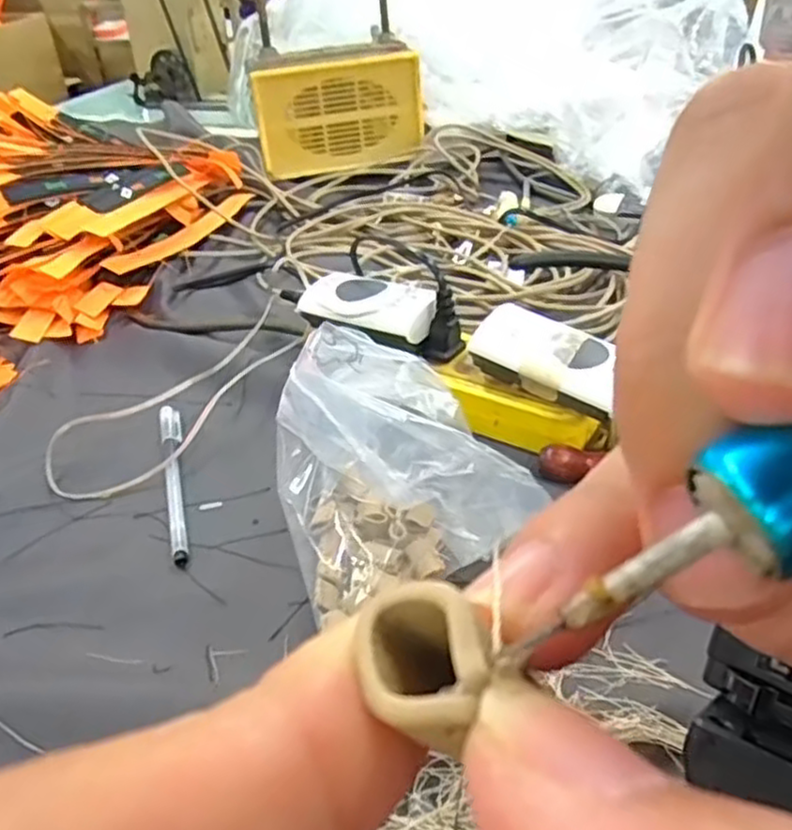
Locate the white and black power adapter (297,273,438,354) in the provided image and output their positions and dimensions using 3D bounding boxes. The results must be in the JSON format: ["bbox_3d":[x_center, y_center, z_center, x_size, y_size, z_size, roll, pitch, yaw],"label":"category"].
[{"bbox_3d":[-0.016,-0.067,0.484,0.092,0.030,0.050,22,69,26],"label":"white and black power adapter"}]

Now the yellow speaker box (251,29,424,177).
[{"bbox_3d":[-0.064,-0.334,0.805,0.175,0.109,0.066,-11,37,-11],"label":"yellow speaker box"}]

